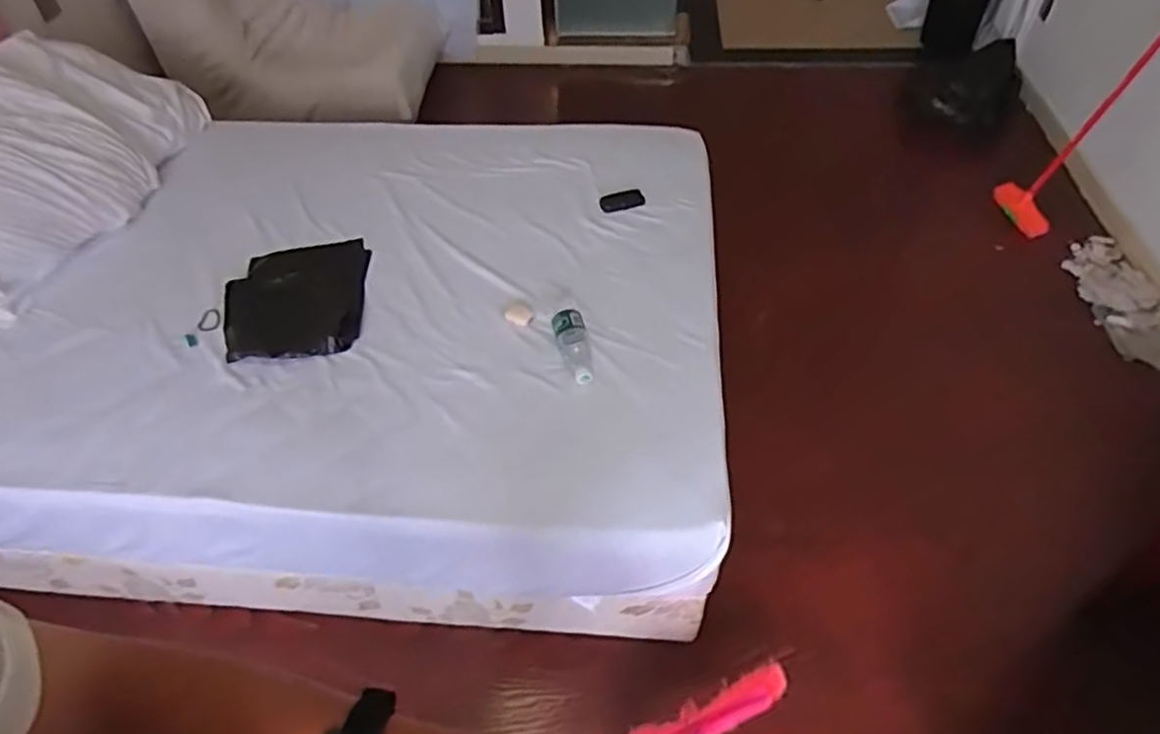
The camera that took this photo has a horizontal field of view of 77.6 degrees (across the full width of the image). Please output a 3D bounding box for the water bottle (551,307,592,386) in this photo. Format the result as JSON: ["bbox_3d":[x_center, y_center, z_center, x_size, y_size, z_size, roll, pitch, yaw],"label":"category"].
[{"bbox_3d":[-0.009,-0.035,1.420,0.064,0.070,0.162,-11,48,-8],"label":"water bottle"}]

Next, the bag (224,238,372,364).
[{"bbox_3d":[-0.658,-0.164,1.673,0.317,0.024,0.409,-9,48,-2],"label":"bag"}]

